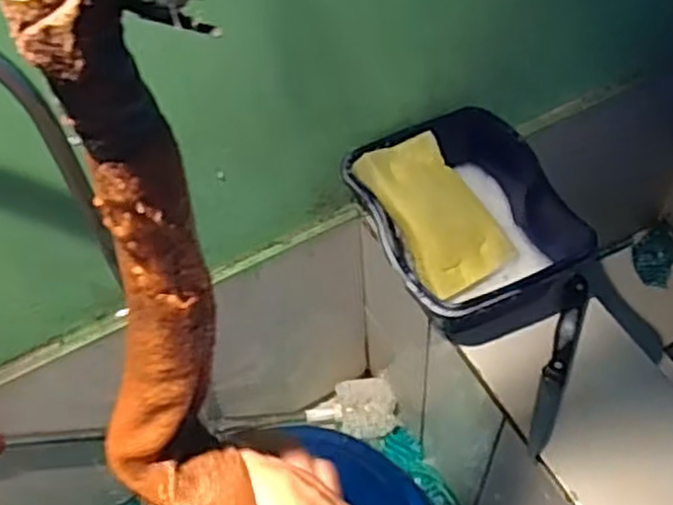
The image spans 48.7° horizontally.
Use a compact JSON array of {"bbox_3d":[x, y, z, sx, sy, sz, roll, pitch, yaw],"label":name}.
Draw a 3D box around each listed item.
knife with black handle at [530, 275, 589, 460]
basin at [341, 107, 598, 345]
[{"bbox_3d":[0.191,0.090,0.638,0.020,0.009,0.170,17,57,15],"label":"knife with black handle"},{"bbox_3d":[0.112,-0.025,0.681,0.160,0.101,0.202,-20,55,-11],"label":"basin"}]

